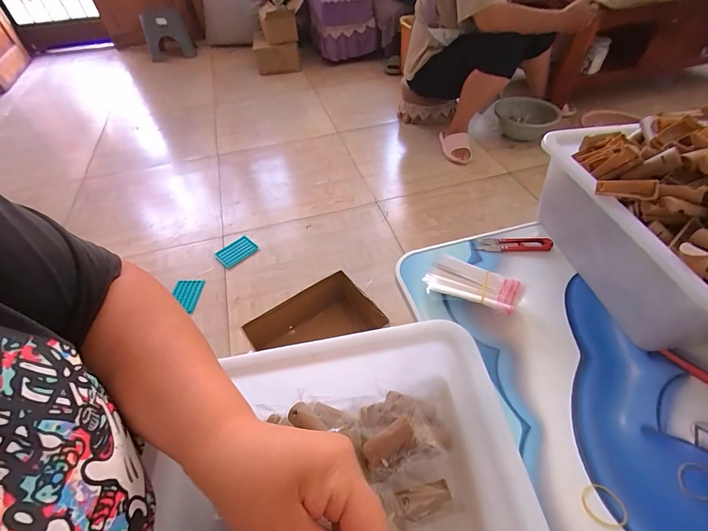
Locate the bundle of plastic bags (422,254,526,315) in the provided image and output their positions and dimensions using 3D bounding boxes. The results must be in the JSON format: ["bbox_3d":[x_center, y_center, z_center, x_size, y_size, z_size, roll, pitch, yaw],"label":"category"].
[{"bbox_3d":[0.142,0.027,0.411,0.111,0.025,0.055,24,54,22],"label":"bundle of plastic bags"}]

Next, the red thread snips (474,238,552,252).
[{"bbox_3d":[0.221,-0.029,0.471,0.101,0.008,0.026,4,49,7],"label":"red thread snips"}]

